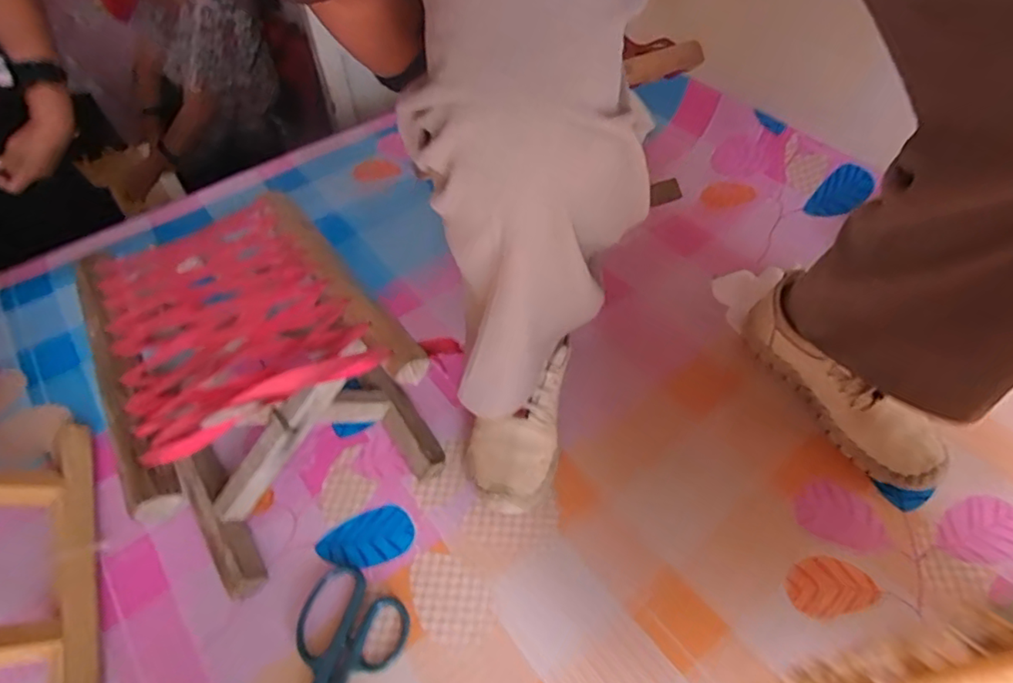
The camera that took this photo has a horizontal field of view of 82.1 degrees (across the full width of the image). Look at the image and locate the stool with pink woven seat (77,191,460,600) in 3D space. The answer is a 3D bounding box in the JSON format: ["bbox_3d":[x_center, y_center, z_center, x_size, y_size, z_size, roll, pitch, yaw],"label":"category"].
[{"bbox_3d":[-0.223,0.033,0.559,0.242,0.195,0.266,-31,55,-22],"label":"stool with pink woven seat"}]

